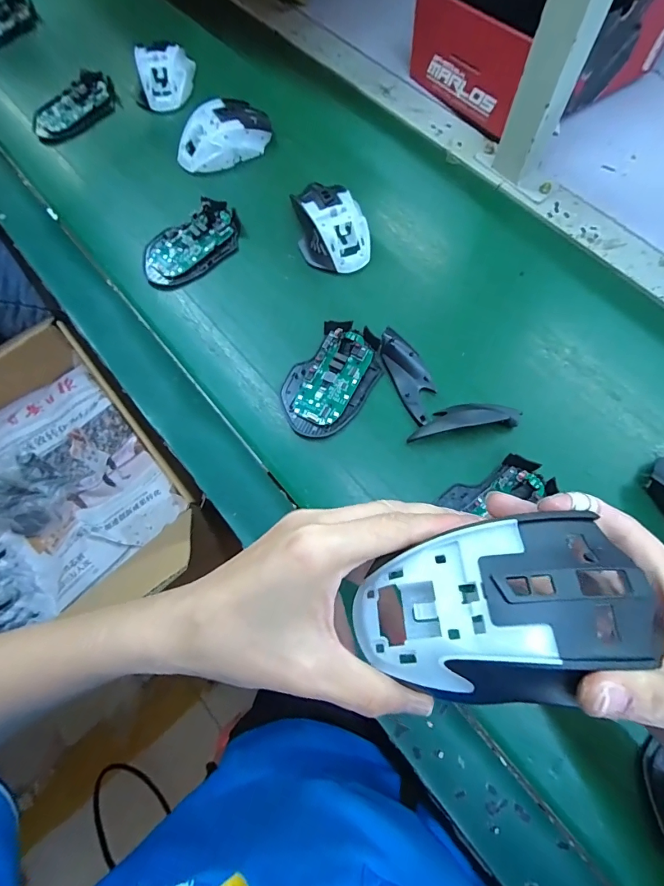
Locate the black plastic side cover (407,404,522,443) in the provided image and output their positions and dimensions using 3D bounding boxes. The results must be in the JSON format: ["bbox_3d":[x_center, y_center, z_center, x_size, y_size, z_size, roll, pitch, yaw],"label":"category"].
[{"bbox_3d":[0.115,-0.022,0.359,0.100,0.015,0.030,-9,70,-2],"label":"black plastic side cover"}]

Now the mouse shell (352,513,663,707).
[{"bbox_3d":[0.067,0.067,0.168,0.110,0.040,0.064,-6,70,-1],"label":"mouse shell"}]

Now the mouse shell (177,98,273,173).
[{"bbox_3d":[-0.125,-0.359,0.477,0.116,0.035,0.060,-28,72,-9],"label":"mouse shell"}]

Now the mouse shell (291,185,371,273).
[{"bbox_3d":[0.000,-0.229,0.430,0.072,0.037,0.108,-16,70,-5],"label":"mouse shell"}]

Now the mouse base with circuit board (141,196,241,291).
[{"bbox_3d":[-0.148,-0.210,0.435,0.113,0.021,0.064,-34,73,-11],"label":"mouse base with circuit board"}]

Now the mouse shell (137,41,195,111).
[{"bbox_3d":[-0.212,-0.458,0.514,0.067,0.039,0.076,0,70,1],"label":"mouse shell"}]

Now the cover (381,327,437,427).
[{"bbox_3d":[0.072,-0.062,0.375,0.033,0.015,0.092,-20,71,-6],"label":"cover"}]

